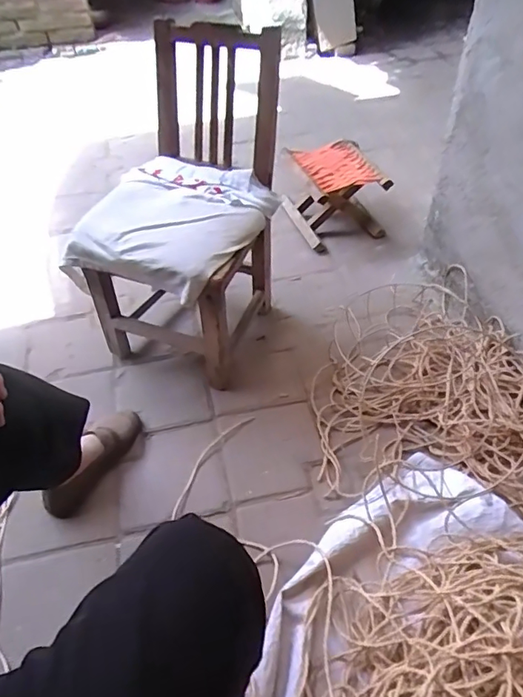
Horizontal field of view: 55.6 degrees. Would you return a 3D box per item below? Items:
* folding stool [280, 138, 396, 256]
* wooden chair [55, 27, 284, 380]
[{"bbox_3d":[0.203,-0.441,1.438,0.229,0.193,0.268,-15,49,-10],"label":"folding stool"},{"bbox_3d":[-0.145,-0.291,1.030,0.347,0.537,0.459,17,52,18],"label":"wooden chair"}]

